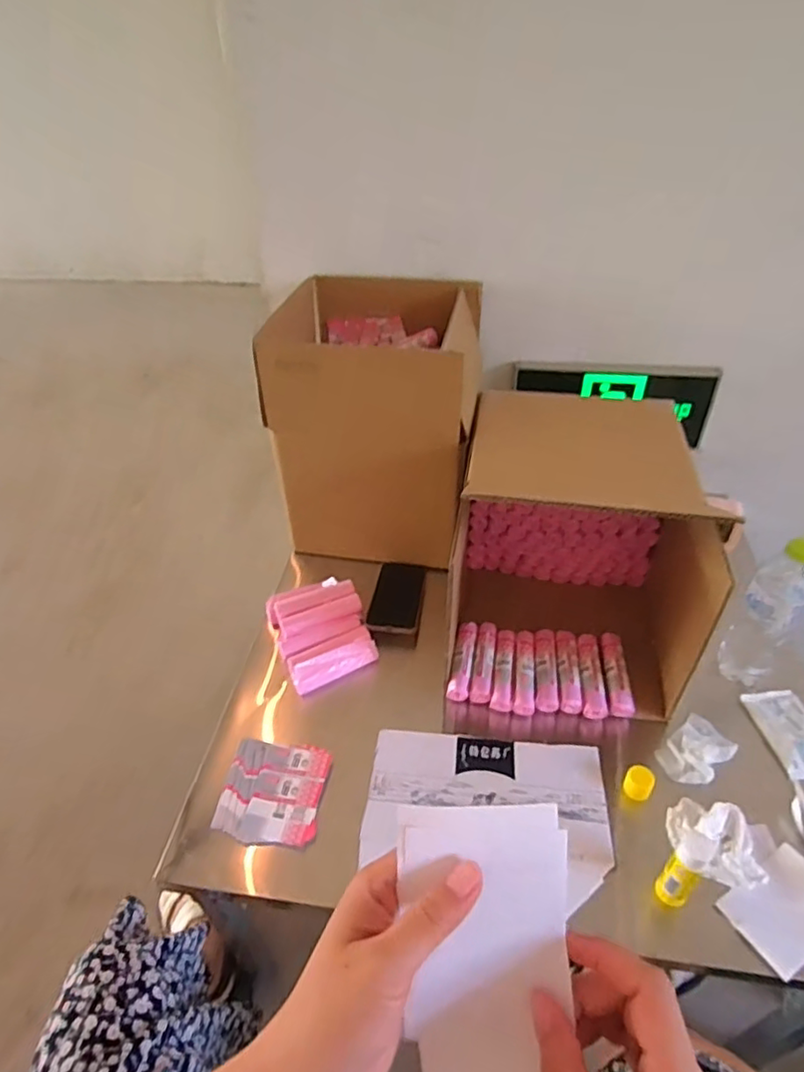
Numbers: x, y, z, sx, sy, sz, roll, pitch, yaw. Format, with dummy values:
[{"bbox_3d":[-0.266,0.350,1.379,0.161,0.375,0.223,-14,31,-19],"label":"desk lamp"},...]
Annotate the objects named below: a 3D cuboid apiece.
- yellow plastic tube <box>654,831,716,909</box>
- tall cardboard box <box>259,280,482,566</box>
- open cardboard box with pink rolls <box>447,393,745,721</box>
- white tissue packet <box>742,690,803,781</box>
[{"bbox_3d":[0.280,0.333,0.596,0.030,0.108,0.029,-1,40,1],"label":"yellow plastic tube"},{"bbox_3d":[-0.035,-0.192,0.996,0.301,0.353,0.305,4,40,7],"label":"tall cardboard box"},{"bbox_3d":[0.232,0.034,0.862,0.296,0.310,0.382,4,40,7],"label":"open cardboard box with pink rolls"},{"bbox_3d":[0.499,0.249,0.762,0.076,0.009,0.120,-3,40,-2],"label":"white tissue packet"}]

